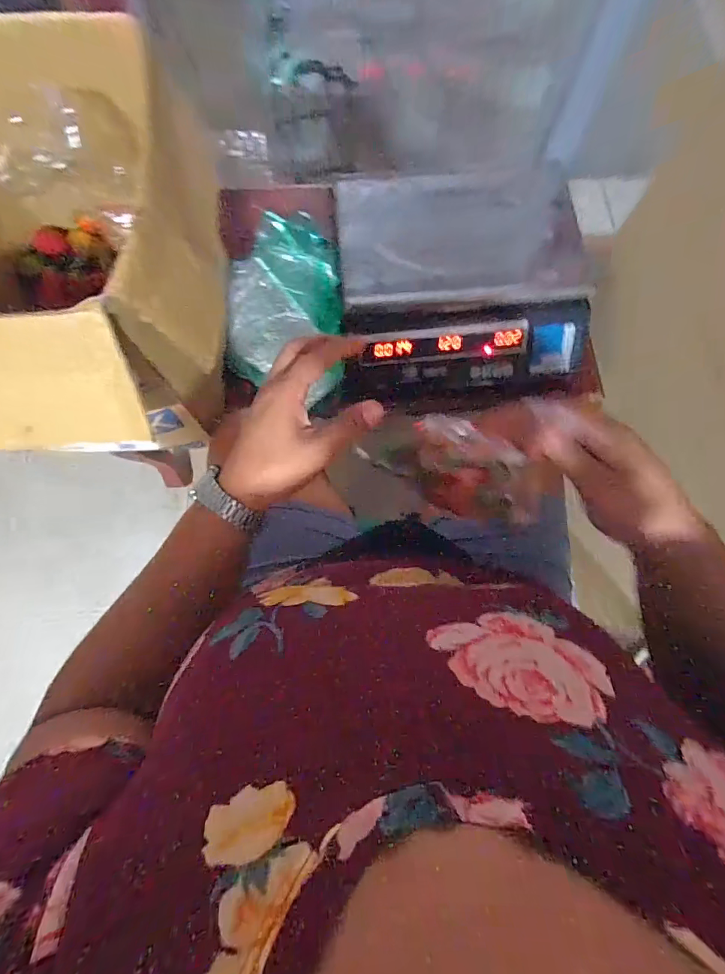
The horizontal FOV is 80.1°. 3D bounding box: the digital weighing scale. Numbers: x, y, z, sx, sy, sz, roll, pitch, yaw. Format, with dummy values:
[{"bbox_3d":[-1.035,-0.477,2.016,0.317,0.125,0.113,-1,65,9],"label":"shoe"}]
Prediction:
[{"bbox_3d":[0.131,-0.305,0.623,0.329,0.095,0.337,-3,74,-2],"label":"digital weighing scale"}]

